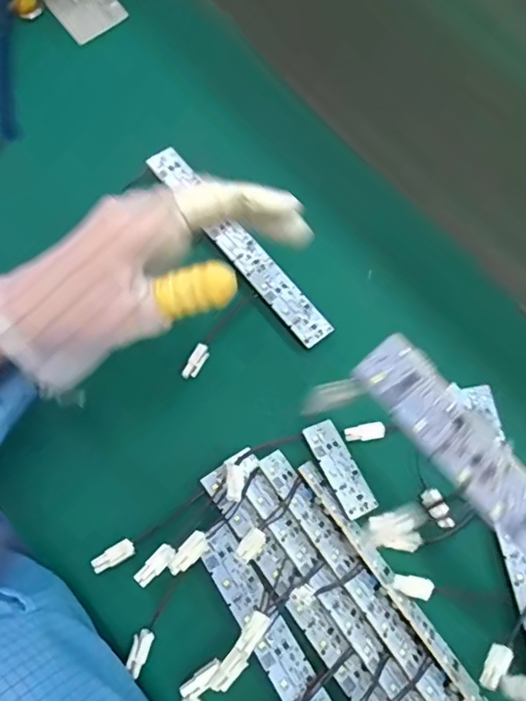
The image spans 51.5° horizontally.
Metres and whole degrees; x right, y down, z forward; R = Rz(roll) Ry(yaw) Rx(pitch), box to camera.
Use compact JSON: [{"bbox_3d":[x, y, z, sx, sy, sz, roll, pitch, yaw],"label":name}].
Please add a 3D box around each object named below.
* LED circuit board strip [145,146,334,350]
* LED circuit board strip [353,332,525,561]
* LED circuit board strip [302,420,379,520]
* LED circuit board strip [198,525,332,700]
[{"bbox_3d":[-0.017,-0.076,0.402,0.026,0.007,0.183,-38,78,-12],"label":"LED circuit board strip"},{"bbox_3d":[0.096,0.060,0.195,0.024,0.004,0.160,-44,81,17],"label":"LED circuit board strip"},{"bbox_3d":[0.050,0.077,0.357,0.024,0.005,0.063,-18,67,-30],"label":"LED circuit board strip"},{"bbox_3d":[0.019,0.194,0.321,0.025,0.004,0.186,-29,76,-21],"label":"LED circuit board strip"}]

